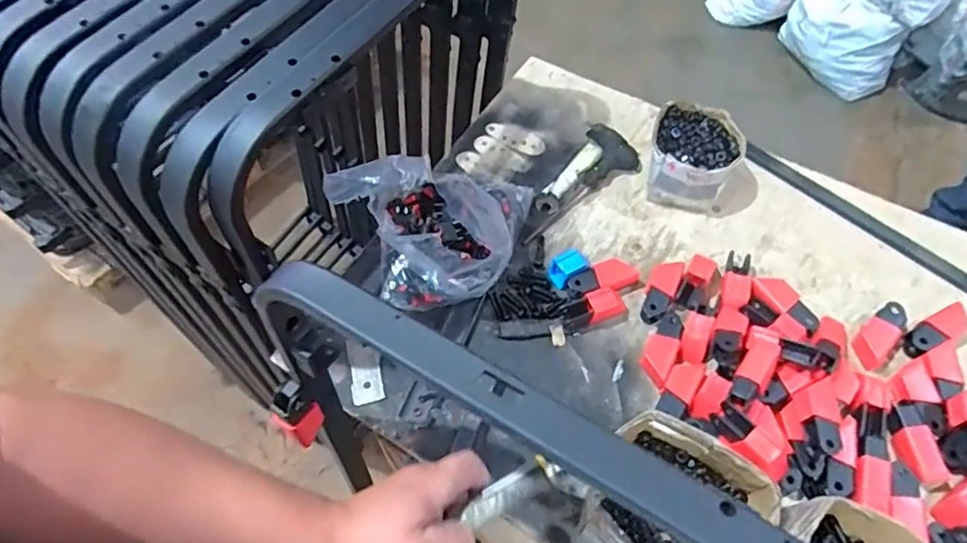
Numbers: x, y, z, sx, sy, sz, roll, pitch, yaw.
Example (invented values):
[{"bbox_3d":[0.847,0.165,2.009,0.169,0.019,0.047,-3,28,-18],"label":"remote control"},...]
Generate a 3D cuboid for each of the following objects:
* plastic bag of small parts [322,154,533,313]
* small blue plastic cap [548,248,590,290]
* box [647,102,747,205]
[{"bbox_3d":[-0.063,-0.057,0.713,0.236,0.107,0.171,-1,59,1],"label":"plastic bag of small parts"},{"bbox_3d":[0.104,-0.003,0.734,0.042,0.035,0.035,-25,61,-13],"label":"small blue plastic cap"},{"bbox_3d":[0.276,-0.150,0.791,0.113,0.073,0.134,17,61,12],"label":"box"}]

